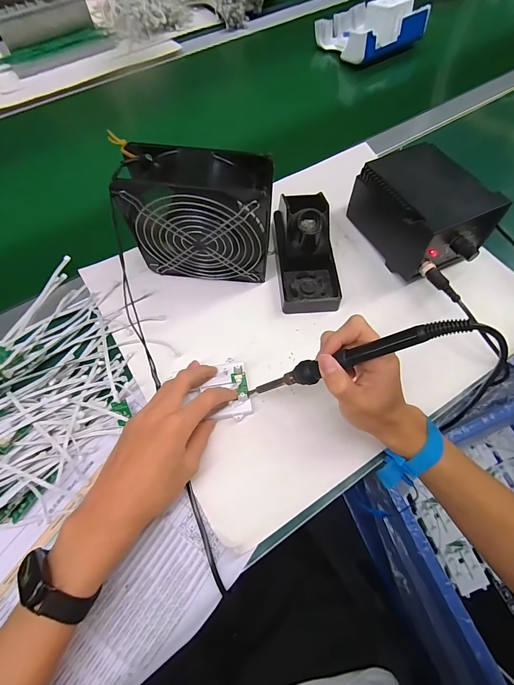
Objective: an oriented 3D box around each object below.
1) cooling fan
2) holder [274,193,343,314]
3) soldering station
[{"bbox_3d":[-0.061,-0.133,0.386,0.155,0.159,0.062,7,66,2],"label":"cooling fan"},{"bbox_3d":[0.063,-0.122,0.422,0.078,0.077,0.155,-4,66,-2],"label":"holder"},{"bbox_3d":[0.213,-0.166,0.431,0.115,0.093,0.160,-24,68,-11],"label":"soldering station"}]

